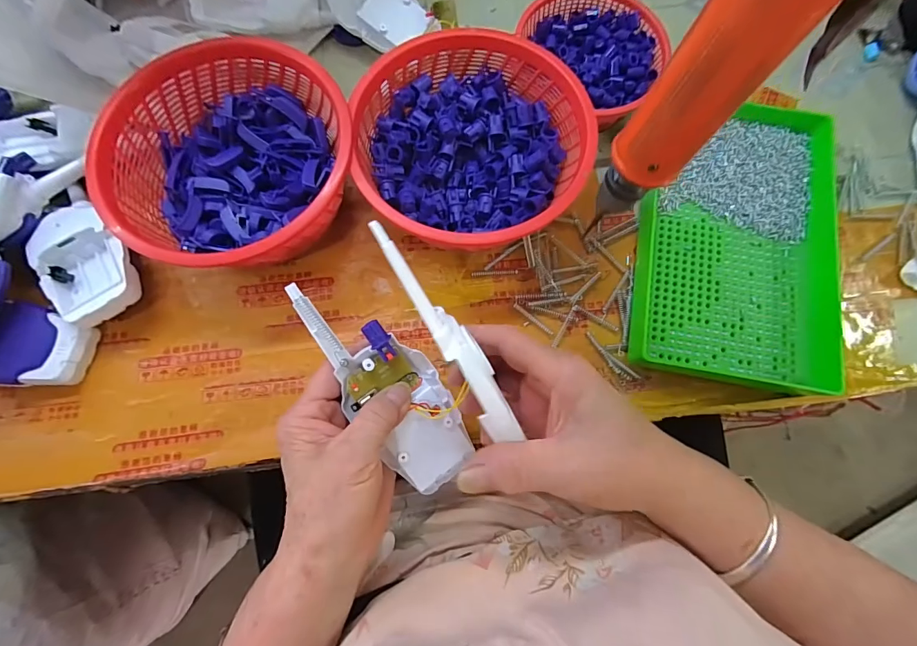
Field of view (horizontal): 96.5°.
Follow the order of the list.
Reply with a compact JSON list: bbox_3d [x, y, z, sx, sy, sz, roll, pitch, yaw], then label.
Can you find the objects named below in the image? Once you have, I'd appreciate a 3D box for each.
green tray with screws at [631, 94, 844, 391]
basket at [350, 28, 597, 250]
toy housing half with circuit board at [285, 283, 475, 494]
[{"bbox_3d":[0.230,-0.075,0.343,0.154,0.036,0.247,10,77,1],"label":"green tray with screws"},{"bbox_3d":[0.010,-0.134,0.334,0.175,0.078,0.174,0,77,-1],"label":"basket"},{"bbox_3d":[-0.048,0.040,0.269,0.059,0.017,0.157,-40,100,-9],"label":"toy housing half with circuit board"}]

